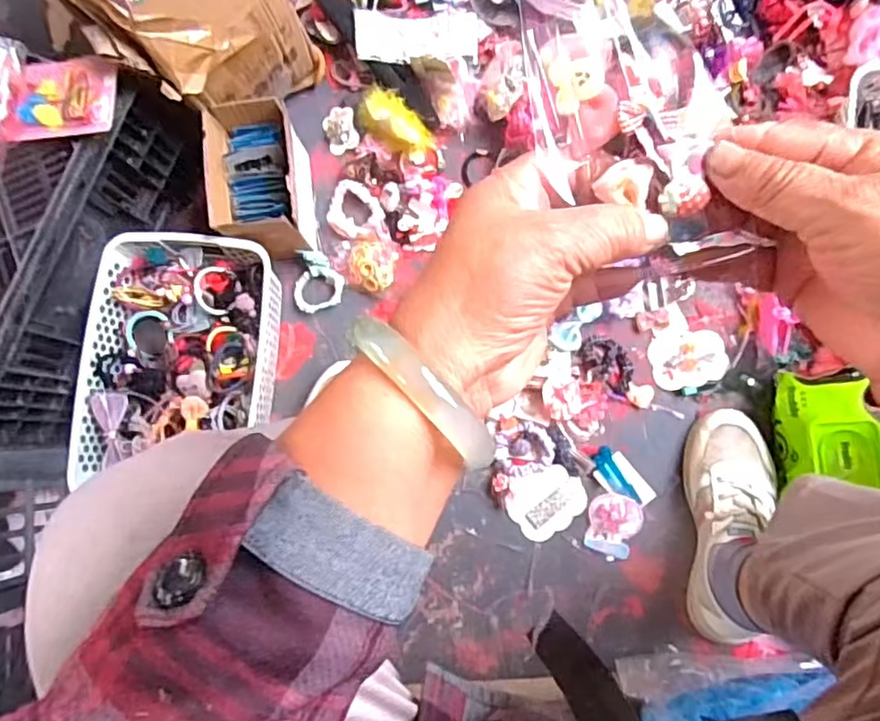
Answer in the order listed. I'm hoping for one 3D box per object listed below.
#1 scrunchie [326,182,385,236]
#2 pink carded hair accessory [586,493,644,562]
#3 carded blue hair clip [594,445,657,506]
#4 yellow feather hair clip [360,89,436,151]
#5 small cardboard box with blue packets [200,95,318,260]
[{"bbox_3d":[-0.107,-0.185,0.767,0.063,0.018,0.064,-1,83,4],"label":"scrunchie"},{"bbox_3d":[0.196,0.186,0.706,0.058,0.004,0.072,9,83,5],"label":"pink carded hair accessory"},{"bbox_3d":[0.205,0.133,0.710,0.040,0.005,0.077,-45,82,-2],"label":"carded blue hair clip"},{"bbox_3d":[-0.054,-0.289,0.760,0.096,0.037,0.052,44,87,8],"label":"yellow feather hair clip"},{"bbox_3d":[-0.200,-0.200,0.720,0.094,0.110,0.149,-9,82,3],"label":"small cardboard box with blue packets"}]

